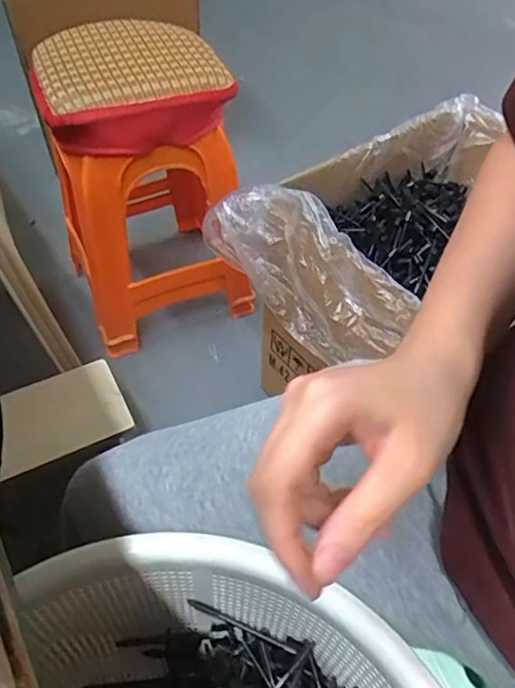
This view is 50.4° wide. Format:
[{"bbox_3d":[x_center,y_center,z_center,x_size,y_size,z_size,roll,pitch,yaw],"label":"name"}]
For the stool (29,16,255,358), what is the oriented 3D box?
[{"bbox_3d":[-0.216,-0.303,1.046,0.306,0.547,0.283,-18,53,-16],"label":"stool"}]

